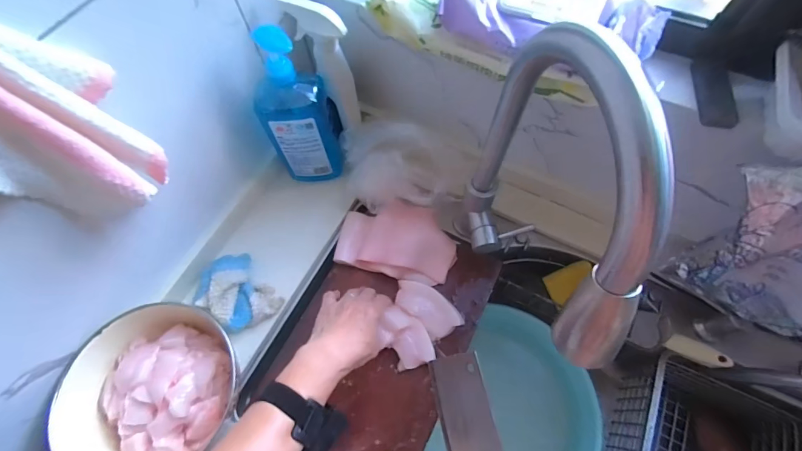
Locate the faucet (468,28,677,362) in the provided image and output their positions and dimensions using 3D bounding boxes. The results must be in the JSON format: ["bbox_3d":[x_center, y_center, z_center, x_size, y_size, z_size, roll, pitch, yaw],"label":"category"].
[{"bbox_3d":[0.130,-0.007,0.354,0.048,0.331,0.256,-8,64,-1],"label":"faucet"}]

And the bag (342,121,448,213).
[{"bbox_3d":[-0.012,-0.095,0.567,0.146,0.091,0.116,-6,64,-1],"label":"bag"}]

